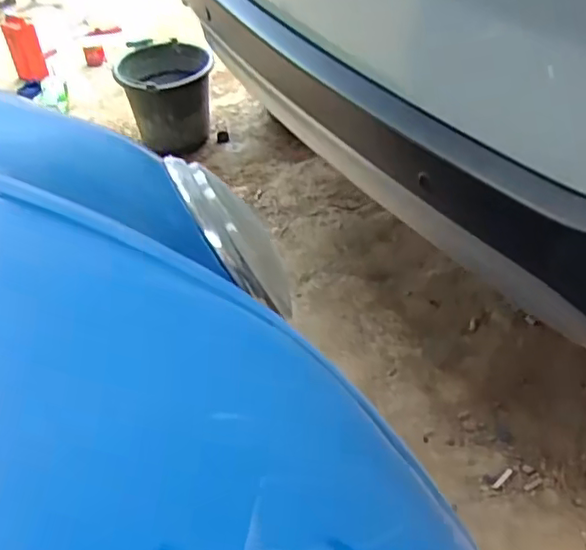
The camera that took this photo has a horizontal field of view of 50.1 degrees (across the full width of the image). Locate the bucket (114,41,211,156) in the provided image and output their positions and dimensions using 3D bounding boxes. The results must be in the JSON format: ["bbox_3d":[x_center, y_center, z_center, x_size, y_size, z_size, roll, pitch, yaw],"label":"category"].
[{"bbox_3d":[-0.340,-0.476,1.717,0.250,0.203,0.318,-12,44,-6],"label":"bucket"}]

